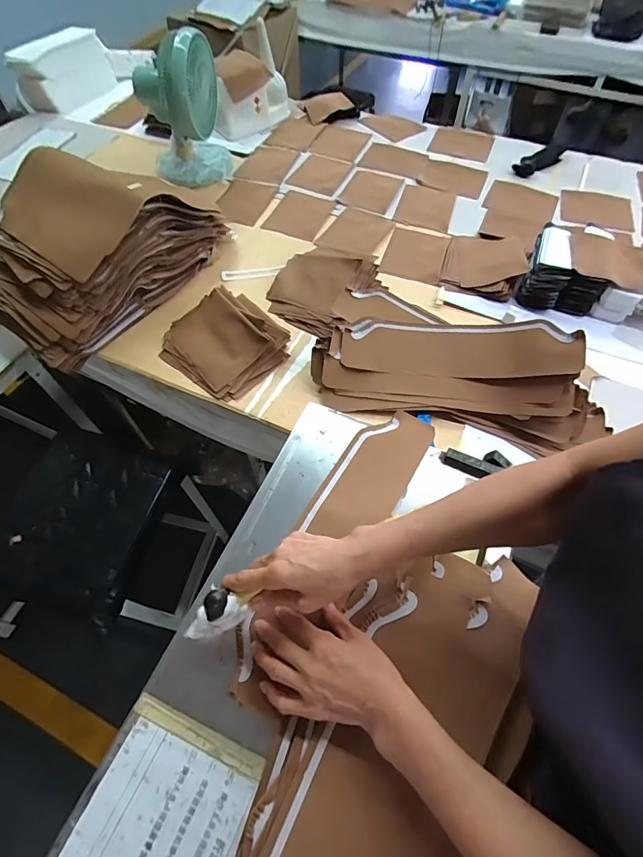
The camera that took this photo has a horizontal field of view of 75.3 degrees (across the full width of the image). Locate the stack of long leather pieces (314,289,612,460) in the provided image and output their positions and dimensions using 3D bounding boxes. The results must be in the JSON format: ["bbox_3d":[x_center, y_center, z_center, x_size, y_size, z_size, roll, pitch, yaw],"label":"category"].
[{"bbox_3d":[0.244,-0.114,0.750,0.511,0.127,0.220,12,59,8],"label":"stack of long leather pieces"}]

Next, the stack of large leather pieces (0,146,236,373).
[{"bbox_3d":[-0.491,-0.423,0.891,0.360,0.189,0.505,28,62,16],"label":"stack of large leather pieces"}]

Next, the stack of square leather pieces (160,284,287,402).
[{"bbox_3d":[-0.193,-0.179,0.811,0.204,0.060,0.231,-39,66,-21],"label":"stack of square leather pieces"}]

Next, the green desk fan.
[{"bbox_3d":[-0.357,-0.812,1.088,0.210,0.285,0.177,-14,59,-9],"label":"green desk fan"}]

